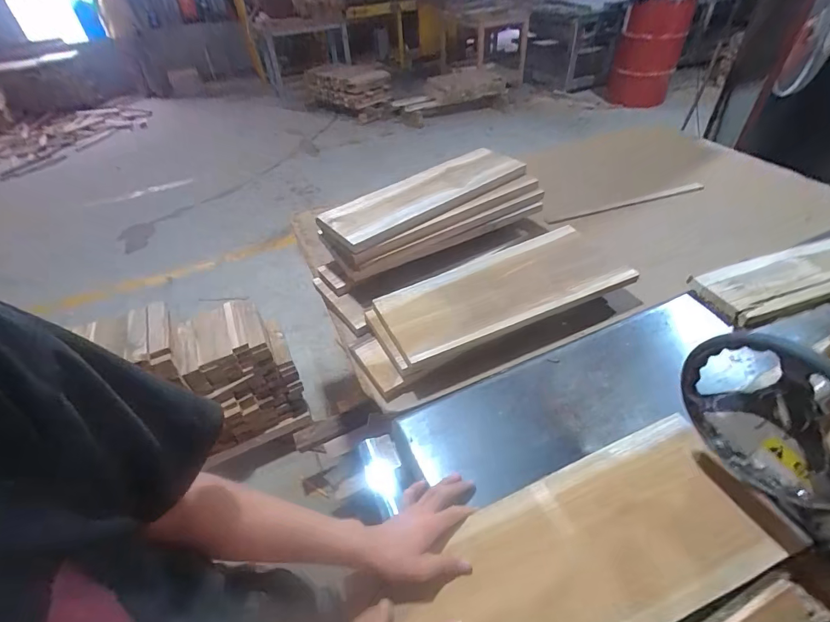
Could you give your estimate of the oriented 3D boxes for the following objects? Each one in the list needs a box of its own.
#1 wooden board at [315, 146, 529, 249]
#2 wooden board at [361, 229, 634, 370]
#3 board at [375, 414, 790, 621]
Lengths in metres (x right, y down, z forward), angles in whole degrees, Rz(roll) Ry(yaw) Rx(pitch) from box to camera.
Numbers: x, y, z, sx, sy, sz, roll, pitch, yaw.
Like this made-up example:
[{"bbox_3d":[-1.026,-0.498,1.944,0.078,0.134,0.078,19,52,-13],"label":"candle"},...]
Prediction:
[{"bbox_3d":[0.032,-0.281,0.950,0.504,0.032,0.159,-29,48,-24],"label":"wooden board"},{"bbox_3d":[0.170,-0.045,0.852,0.525,0.033,0.224,-19,45,-15],"label":"wooden board"},{"bbox_3d":[0.197,0.309,0.493,0.444,0.030,0.190,-23,45,-8],"label":"board"}]

